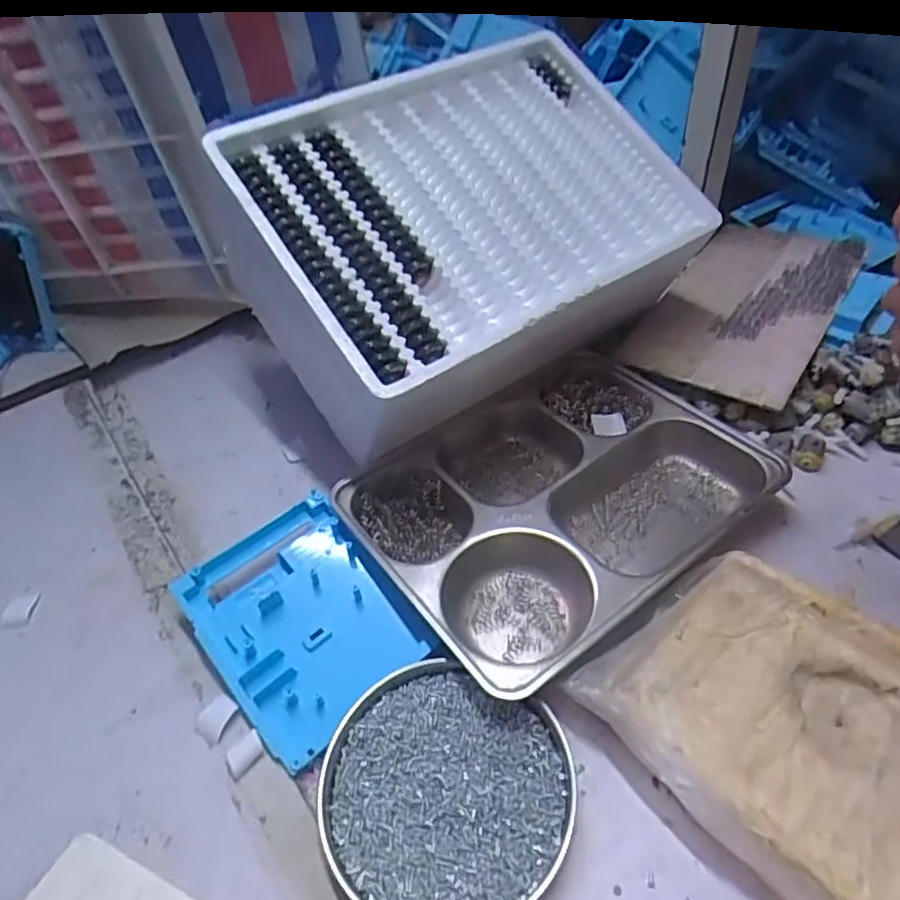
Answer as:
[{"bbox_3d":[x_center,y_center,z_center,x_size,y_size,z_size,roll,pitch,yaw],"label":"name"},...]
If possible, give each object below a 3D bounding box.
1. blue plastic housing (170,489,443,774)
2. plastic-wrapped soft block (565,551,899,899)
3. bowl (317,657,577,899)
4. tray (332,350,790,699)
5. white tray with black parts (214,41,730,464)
[{"bbox_3d":[-0.102,0.113,0.424,0.119,0.030,0.163,-30,49,-24],"label":"blue plastic housing"},{"bbox_3d":[0.198,0.156,0.338,0.213,0.040,0.153,32,55,33],"label":"plastic-wrapped soft block"},{"bbox_3d":[-0.005,0.188,0.342,0.134,0.019,0.124,-3,44,3],"label":"bowl"},{"bbox_3d":[0.077,0.030,0.482,0.286,0.036,0.238,-30,49,-24],"label":"tray"},{"bbox_3d":[0.013,-0.195,0.550,0.380,0.136,0.286,-30,77,-24],"label":"white tray with black parts"}]

